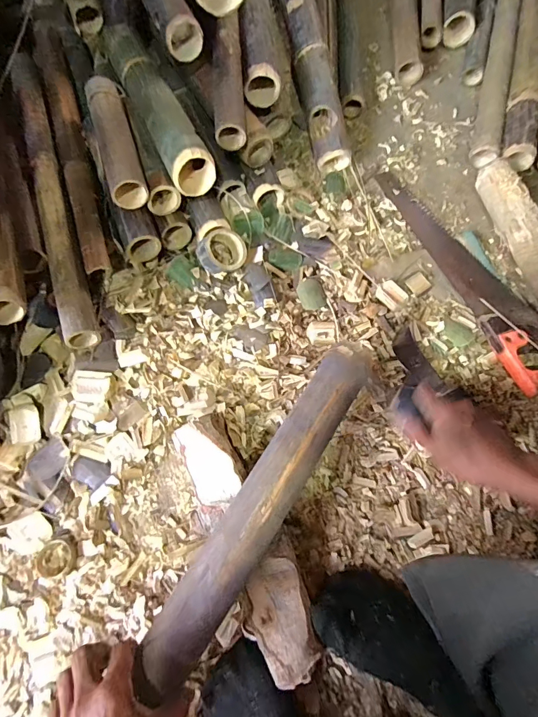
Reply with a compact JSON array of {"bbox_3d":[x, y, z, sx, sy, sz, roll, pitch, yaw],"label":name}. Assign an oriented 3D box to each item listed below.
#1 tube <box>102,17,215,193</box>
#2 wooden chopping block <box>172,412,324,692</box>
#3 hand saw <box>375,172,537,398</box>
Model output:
[{"bbox_3d":[-0.197,-0.443,0.684,0.069,0.072,0.390,-24,70,-10],"label":"tube"},{"bbox_3d":[-0.031,0.234,0.525,0.089,0.062,0.330,-27,71,-11],"label":"wooden chopping block"},{"bbox_3d":[0.364,-0.168,0.704,0.113,0.032,0.496,-20,70,-8],"label":"hand saw"}]

